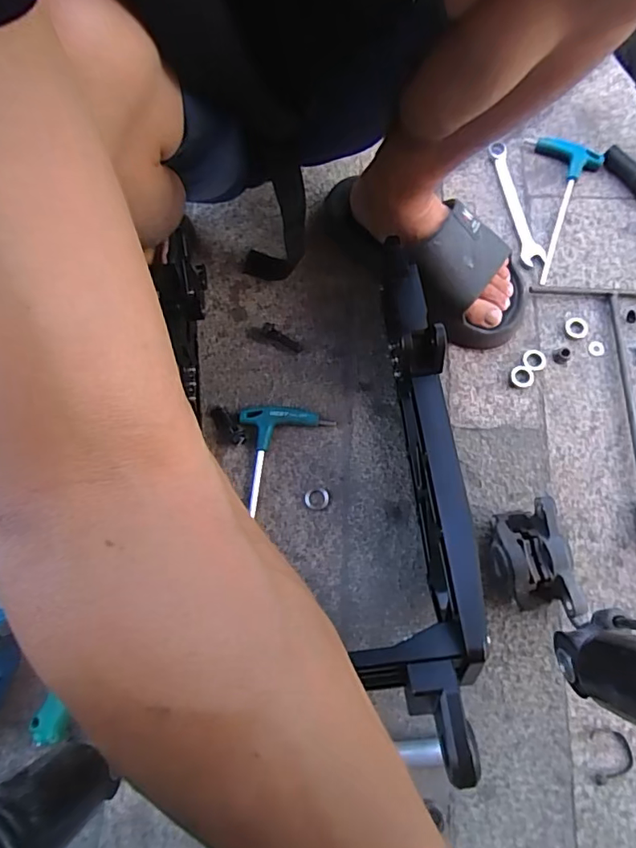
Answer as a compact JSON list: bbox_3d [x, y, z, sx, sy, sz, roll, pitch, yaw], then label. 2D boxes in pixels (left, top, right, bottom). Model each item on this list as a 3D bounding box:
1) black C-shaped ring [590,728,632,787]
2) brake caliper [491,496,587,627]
[{"bbox_3d":[0.256,0.290,0.441,0.033,0.004,0.044,1,73,3],"label":"black C-shaped ring"},{"bbox_3d":[0.195,0.128,0.464,0.070,0.060,0.107,-9,73,-1],"label":"brake caliper"}]

